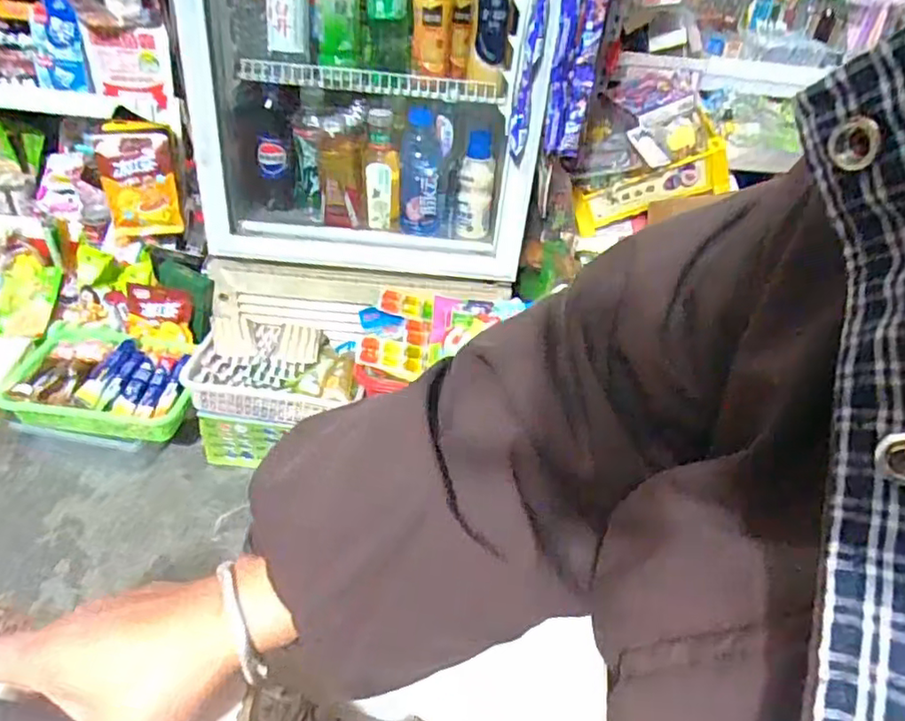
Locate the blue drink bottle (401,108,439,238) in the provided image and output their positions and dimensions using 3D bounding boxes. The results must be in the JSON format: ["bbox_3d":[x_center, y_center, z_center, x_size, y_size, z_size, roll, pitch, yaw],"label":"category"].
[{"bbox_3d":[-0.054,-0.326,1.089,0.071,0.194,0.069,1,38,-7],"label":"blue drink bottle"}]

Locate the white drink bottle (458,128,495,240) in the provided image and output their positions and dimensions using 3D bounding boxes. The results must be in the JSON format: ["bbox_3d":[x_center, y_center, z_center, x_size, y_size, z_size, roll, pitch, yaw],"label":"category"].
[{"bbox_3d":[0.042,-0.307,1.095,0.063,0.170,0.052,8,38,2],"label":"white drink bottle"}]

